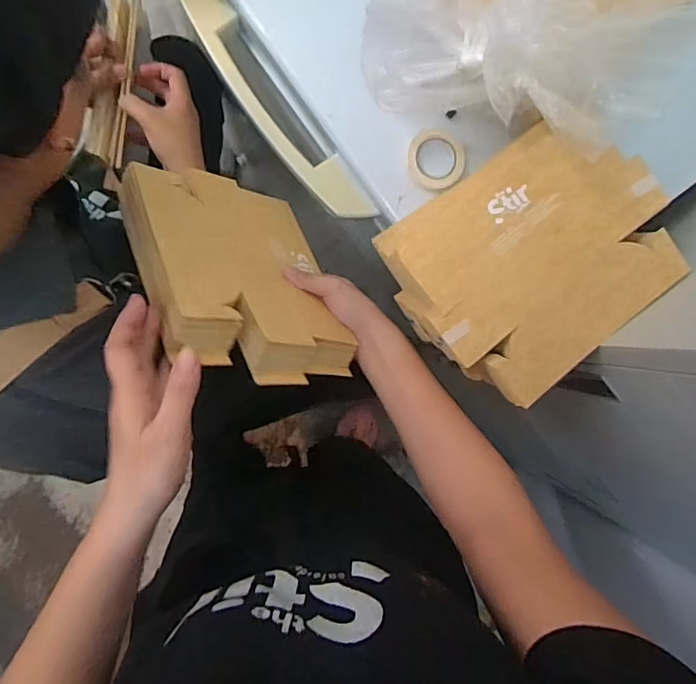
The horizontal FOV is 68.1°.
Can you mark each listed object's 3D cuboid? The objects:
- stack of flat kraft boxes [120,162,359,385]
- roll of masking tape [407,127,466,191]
[{"bbox_3d":[-0.099,-0.068,0.482,0.182,0.030,0.242,2,49,-41],"label":"stack of flat kraft boxes"},{"bbox_3d":[0.093,-0.192,0.542,0.059,0.014,0.061,0,92,-6],"label":"roll of masking tape"}]

